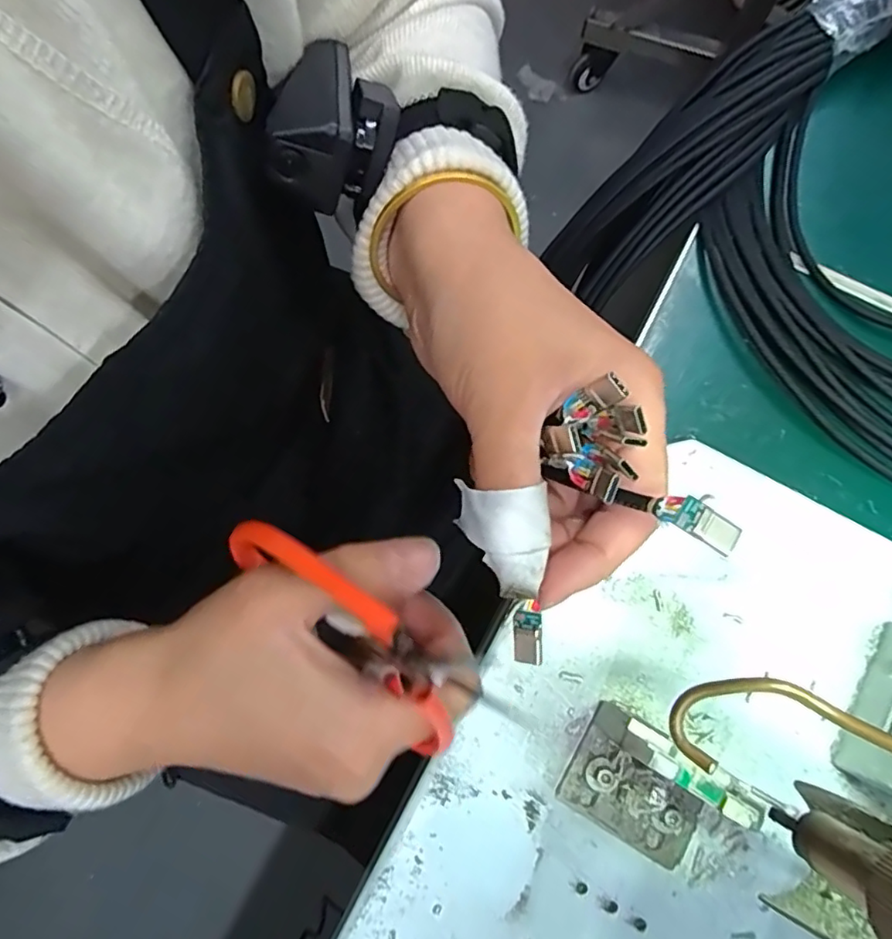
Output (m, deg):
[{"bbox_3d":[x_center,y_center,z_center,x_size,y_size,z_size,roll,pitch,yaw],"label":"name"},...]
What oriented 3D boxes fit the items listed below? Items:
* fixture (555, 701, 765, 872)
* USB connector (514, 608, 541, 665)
[{"bbox_3d":[0.073,0.114,0.199,0.056,0.046,0.040,30,79,6],"label":"fixture"},{"bbox_3d":[0.022,0.046,0.162,0.007,0.004,0.014,1,77,0],"label":"USB connector"}]

